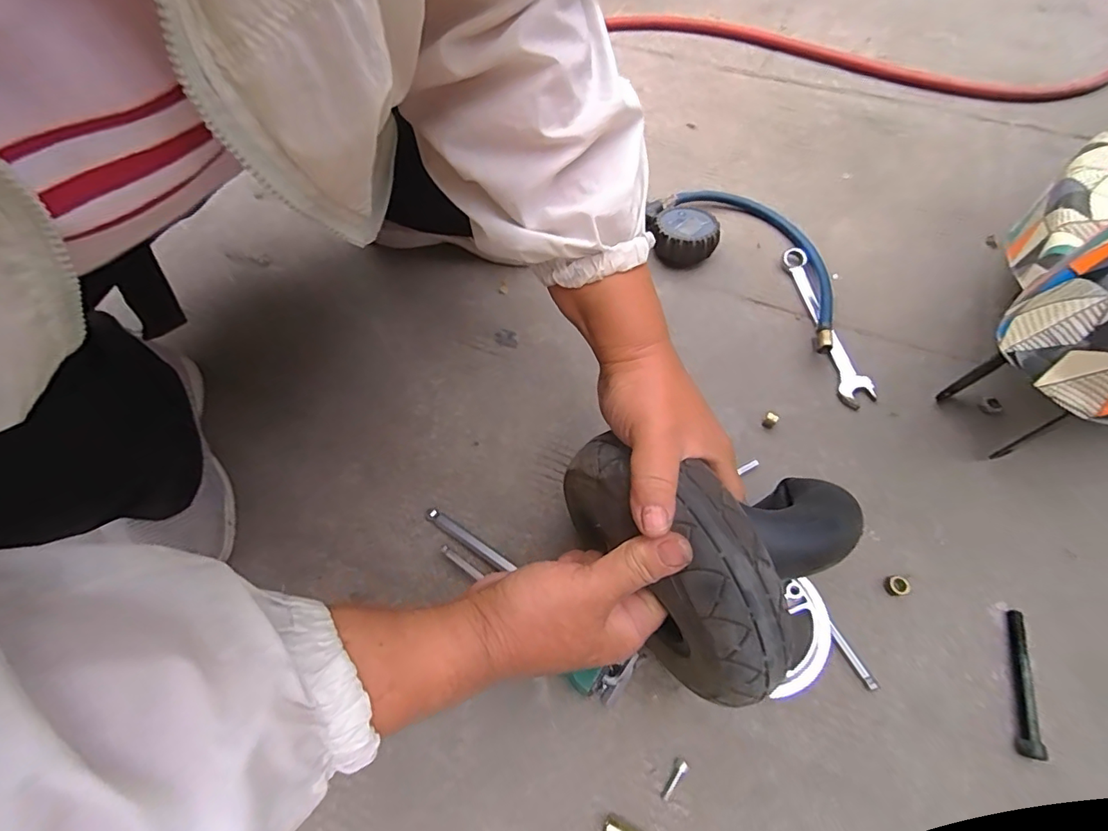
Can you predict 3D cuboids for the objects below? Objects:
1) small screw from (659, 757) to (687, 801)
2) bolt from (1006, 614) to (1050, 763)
[{"bbox_3d":[0.084,0.254,0.350,0.008,0.008,0.028,28,68,15],"label":"small screw"},{"bbox_3d":[0.343,0.194,0.368,0.012,0.011,0.097,14,65,9],"label":"bolt"}]

